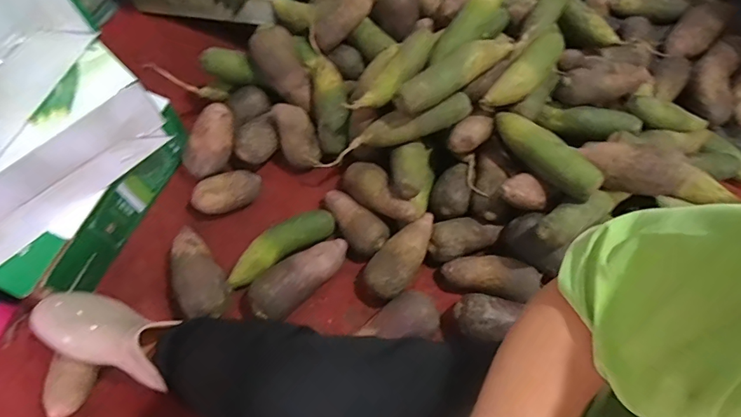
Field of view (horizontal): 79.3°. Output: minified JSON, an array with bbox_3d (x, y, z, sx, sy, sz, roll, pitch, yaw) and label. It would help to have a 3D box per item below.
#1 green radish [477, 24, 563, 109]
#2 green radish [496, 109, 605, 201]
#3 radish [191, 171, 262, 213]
[{"bbox_3d":[0.258,-0.223,0.739,0.056,0.064,0.187,41,72,13],"label":"green radish"},{"bbox_3d":[0.272,-0.093,0.701,0.052,0.050,0.196,-32,58,-15],"label":"green radish"},{"bbox_3d":[-0.250,-0.028,0.782,0.117,0.056,0.057,-25,72,-13],"label":"radish"}]

